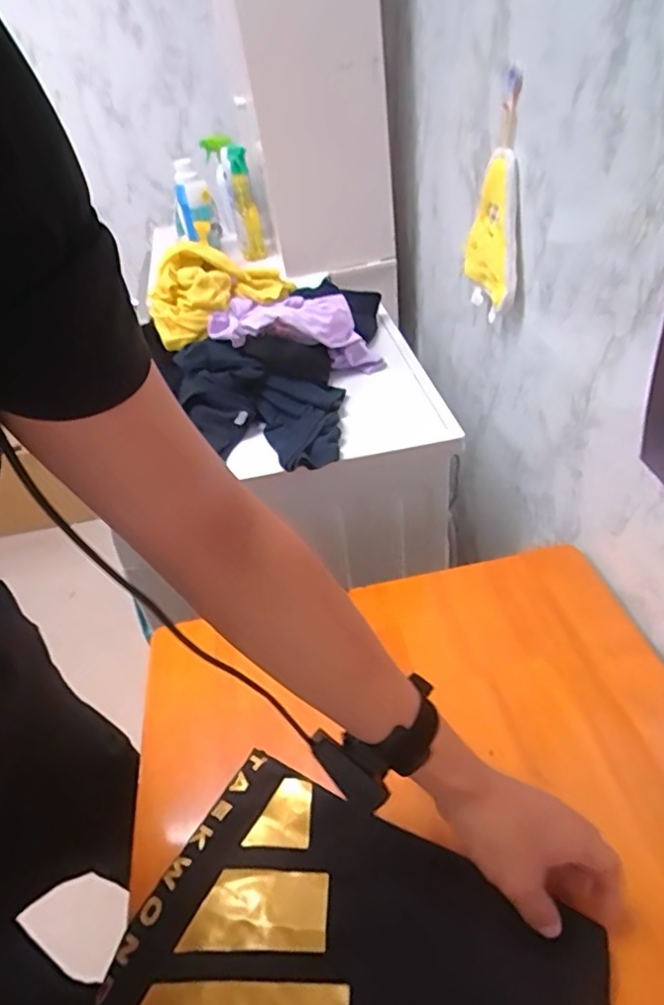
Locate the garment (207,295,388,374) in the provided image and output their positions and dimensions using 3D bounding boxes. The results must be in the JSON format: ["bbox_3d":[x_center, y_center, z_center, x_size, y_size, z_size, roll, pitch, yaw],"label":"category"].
[{"bbox_3d":[-0.057,-0.306,1.010,0.302,0.108,0.098,5,35,-23],"label":"garment"}]

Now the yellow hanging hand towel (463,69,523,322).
[{"bbox_3d":[0.233,-0.424,0.848,0.031,0.308,0.182,-6,39,1],"label":"yellow hanging hand towel"}]

